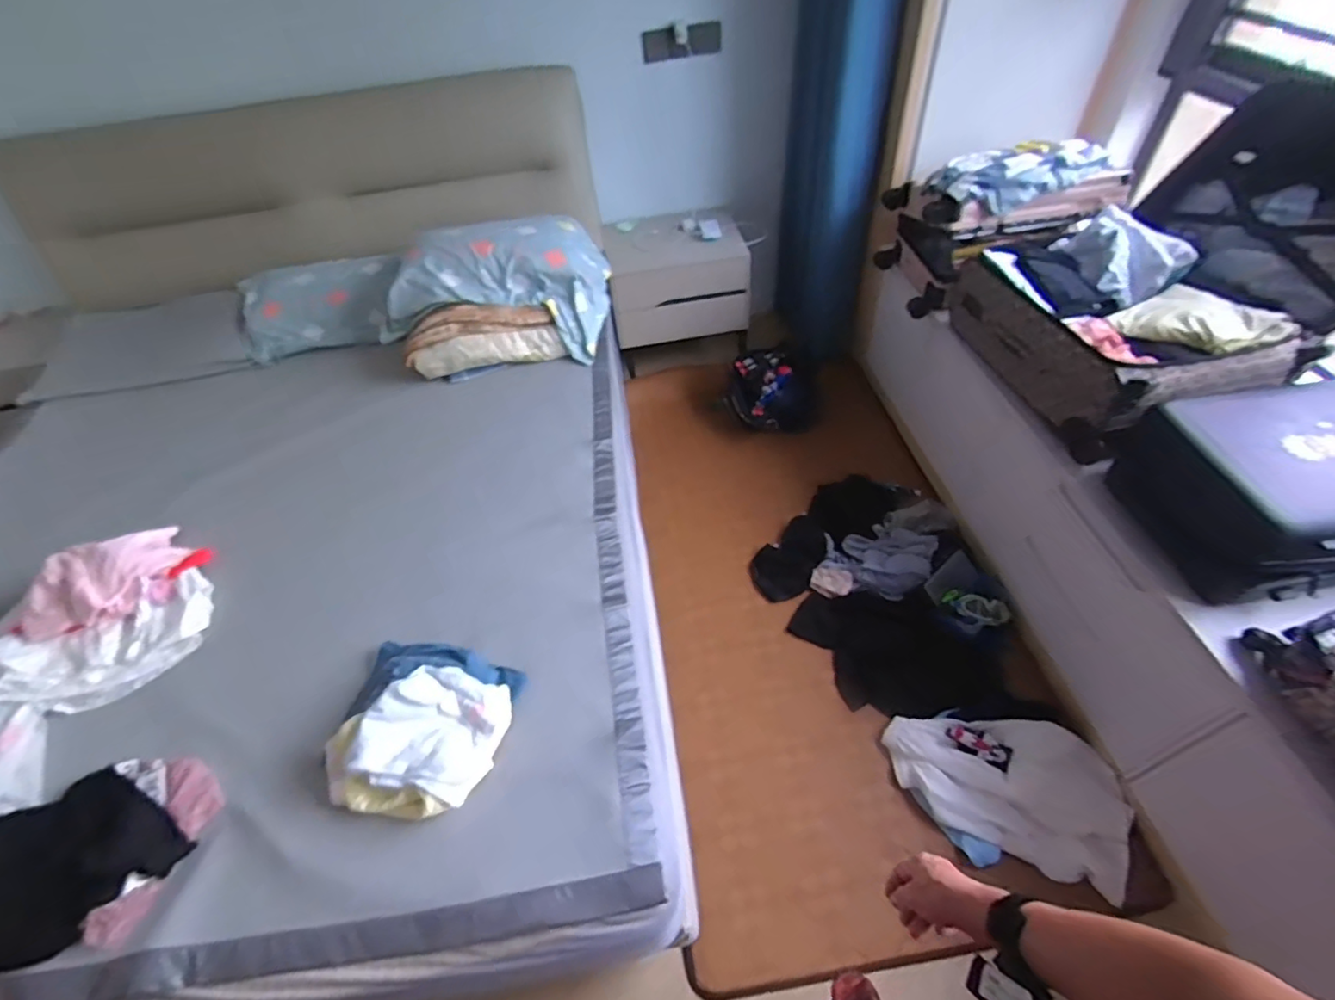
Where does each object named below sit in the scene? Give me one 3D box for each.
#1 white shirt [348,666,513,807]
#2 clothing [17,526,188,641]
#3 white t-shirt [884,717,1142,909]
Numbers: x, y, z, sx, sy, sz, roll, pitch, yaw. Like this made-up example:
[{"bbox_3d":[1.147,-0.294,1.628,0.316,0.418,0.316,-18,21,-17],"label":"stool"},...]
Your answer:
[{"bbox_3d":[-0.388,0.389,1.002,0.217,0.106,0.192,9,51,13],"label":"white shirt"},{"bbox_3d":[-1.157,0.171,1.222,0.294,0.099,0.143,-24,51,-13],"label":"clothing"},{"bbox_3d":[0.762,0.634,1.361,0.488,0.065,0.295,20,53,18],"label":"white t-shirt"}]

